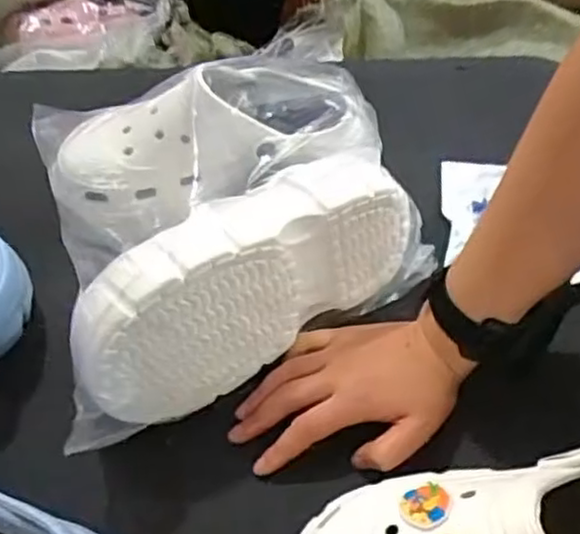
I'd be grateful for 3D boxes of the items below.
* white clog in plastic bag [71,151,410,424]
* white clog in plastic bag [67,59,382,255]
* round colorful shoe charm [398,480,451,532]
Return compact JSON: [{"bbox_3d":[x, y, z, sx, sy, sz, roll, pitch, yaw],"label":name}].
[{"bbox_3d":[-0.034,0.001,0.481,0.254,0.105,0.109,-31,59,-20],"label":"white clog in plastic bag"},{"bbox_3d":[-0.061,-0.108,0.537,0.248,0.103,0.131,-21,55,1],"label":"white clog in plastic bag"},{"bbox_3d":[0.070,0.124,0.357,0.025,0.004,0.027,-21,29,13],"label":"round colorful shoe charm"}]

